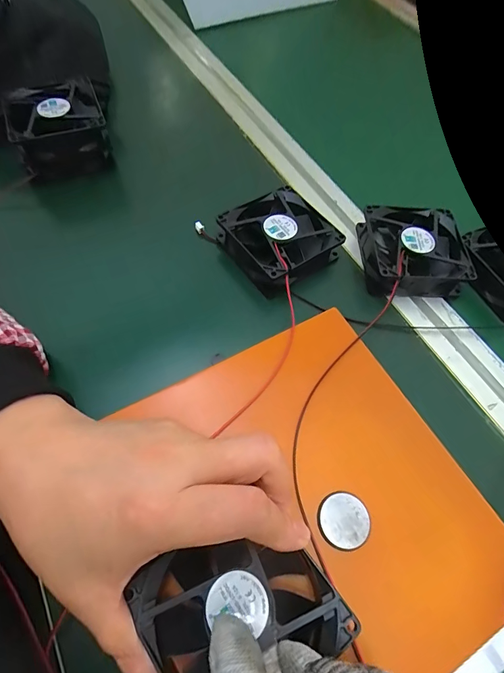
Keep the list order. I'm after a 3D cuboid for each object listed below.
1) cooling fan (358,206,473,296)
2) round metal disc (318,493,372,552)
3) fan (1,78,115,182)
[{"bbox_3d":[0.136,-0.071,0.313,0.086,0.028,0.088,-2,61,-3],"label":"cooling fan"},{"bbox_3d":[0.052,0.105,0.209,0.029,0.008,0.029,1,61,-2],"label":"round metal disc"},{"bbox_3d":[-0.181,-0.194,0.348,0.078,0.054,0.076,-20,64,-12],"label":"fan"}]

